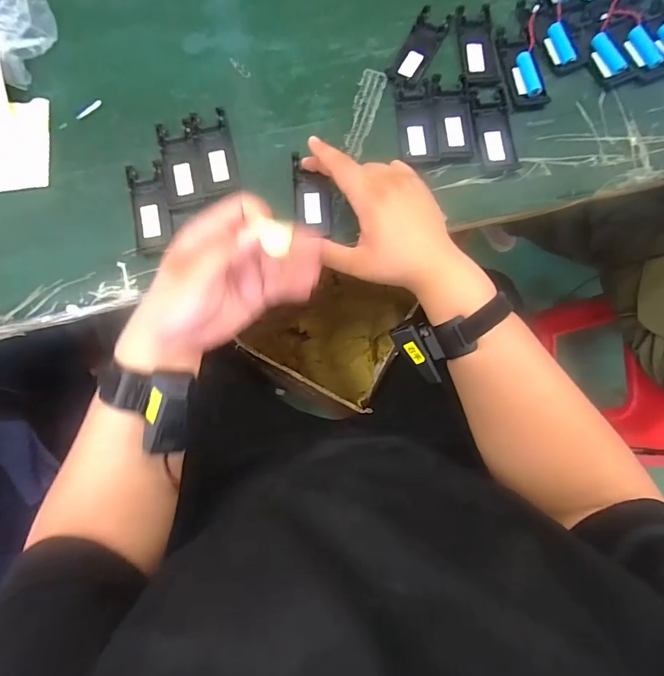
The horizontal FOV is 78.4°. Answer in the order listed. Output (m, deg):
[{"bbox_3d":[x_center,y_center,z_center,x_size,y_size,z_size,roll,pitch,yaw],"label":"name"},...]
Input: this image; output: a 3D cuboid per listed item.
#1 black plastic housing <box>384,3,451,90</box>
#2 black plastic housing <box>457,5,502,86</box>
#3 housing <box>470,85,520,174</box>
[{"bbox_3d":[0.100,-0.330,0.468,0.039,0.012,0.103,28,80,6],"label":"black plastic housing"},{"bbox_3d":[0.168,-0.333,0.466,0.041,0.008,0.104,-4,79,0],"label":"black plastic housing"},{"bbox_3d":[0.177,-0.227,0.444,0.040,0.005,0.096,-7,79,-1],"label":"housing"}]

